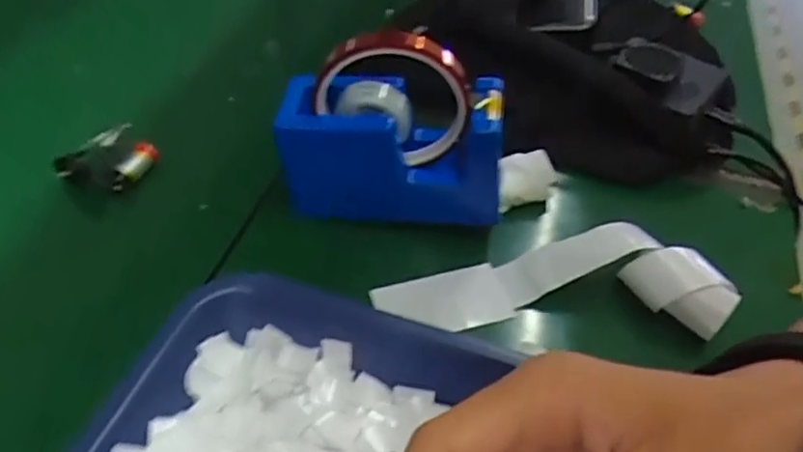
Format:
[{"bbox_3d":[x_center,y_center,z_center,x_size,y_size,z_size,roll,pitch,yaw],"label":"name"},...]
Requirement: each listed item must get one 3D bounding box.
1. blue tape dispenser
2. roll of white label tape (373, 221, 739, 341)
[{"bbox_3d":[-0.002,-0.053,0.358,0.132,0.121,0.050,8,47,-1],"label":"blue tape dispenser"},{"bbox_3d":[0.084,0.034,0.362,0.193,0.031,0.058,-6,47,9],"label":"roll of white label tape"}]

